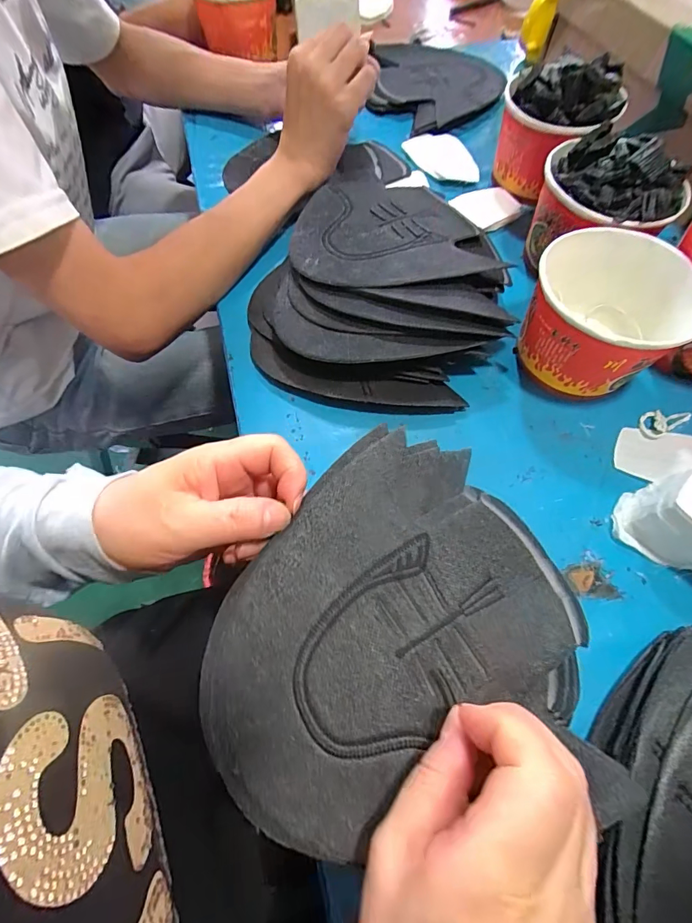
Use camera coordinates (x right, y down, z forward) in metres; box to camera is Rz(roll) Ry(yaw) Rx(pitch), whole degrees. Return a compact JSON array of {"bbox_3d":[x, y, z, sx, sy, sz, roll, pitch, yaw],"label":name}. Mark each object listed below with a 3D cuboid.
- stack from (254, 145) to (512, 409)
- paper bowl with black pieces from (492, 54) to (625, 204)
[{"bbox_3d":[0.034,-0.170,0.379,0.224,0.059,0.260,16,66,7],"label":"stack"},{"bbox_3d":[0.223,-0.359,0.448,0.115,0.096,0.100,21,67,9],"label":"paper bowl with black pieces"}]

